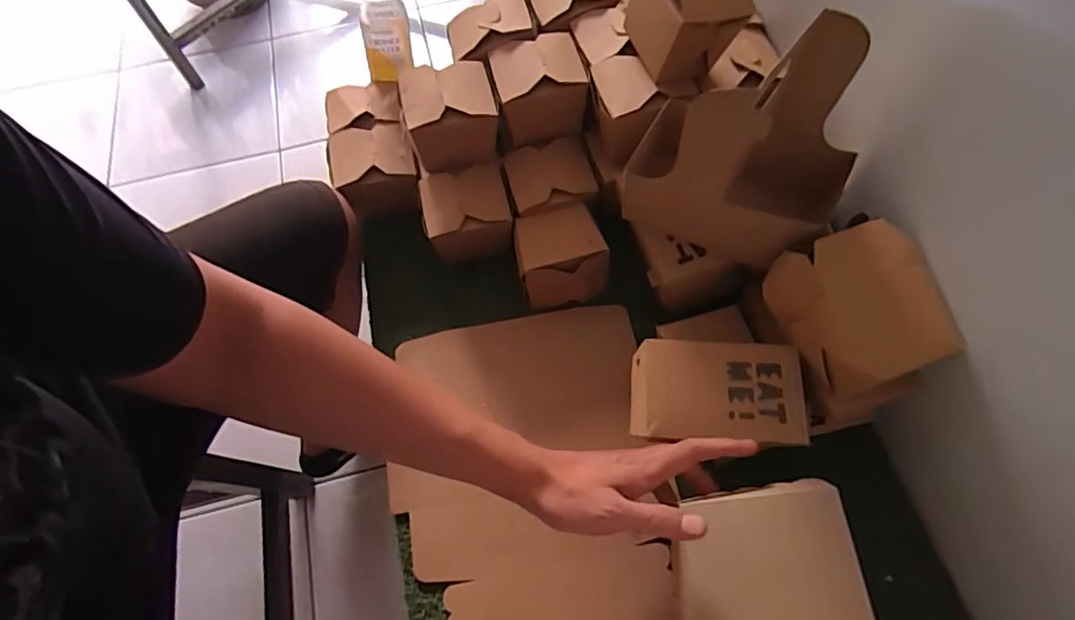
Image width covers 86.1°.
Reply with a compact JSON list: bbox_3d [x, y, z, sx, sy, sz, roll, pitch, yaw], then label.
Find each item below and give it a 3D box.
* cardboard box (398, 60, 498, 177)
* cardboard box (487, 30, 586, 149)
[{"bbox_3d":[-0.099,-0.219,0.648,0.099,0.088,0.084,-12,64,-4],"label":"cardboard box"},{"bbox_3d":[-0.001,-0.251,0.655,0.098,0.083,0.082,-15,64,-5],"label":"cardboard box"}]

